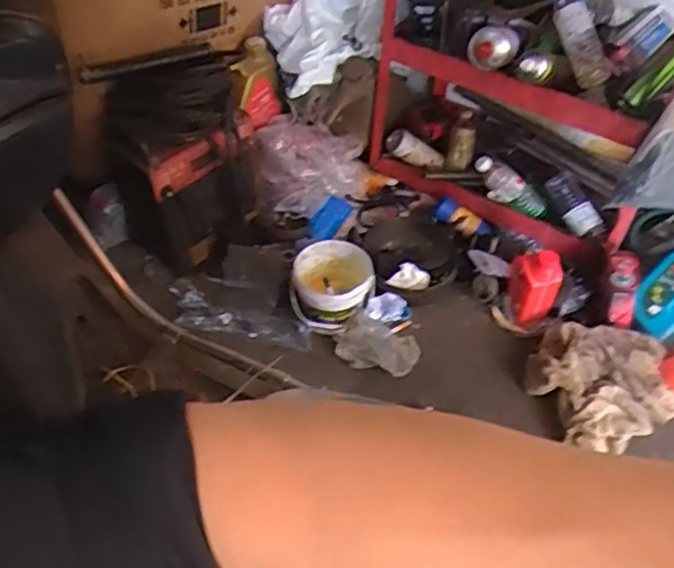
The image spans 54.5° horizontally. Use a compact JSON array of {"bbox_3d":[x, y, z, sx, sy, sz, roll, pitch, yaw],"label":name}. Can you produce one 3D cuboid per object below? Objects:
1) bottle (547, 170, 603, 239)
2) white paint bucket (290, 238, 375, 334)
[{"bbox_3d":[0.557,-0.180,1.531,0.063,0.060,0.169,-21,68,-19],"label":"bottle"},{"bbox_3d":[-0.011,0.000,1.424,0.175,0.120,0.164,1,47,-1],"label":"white paint bucket"}]

